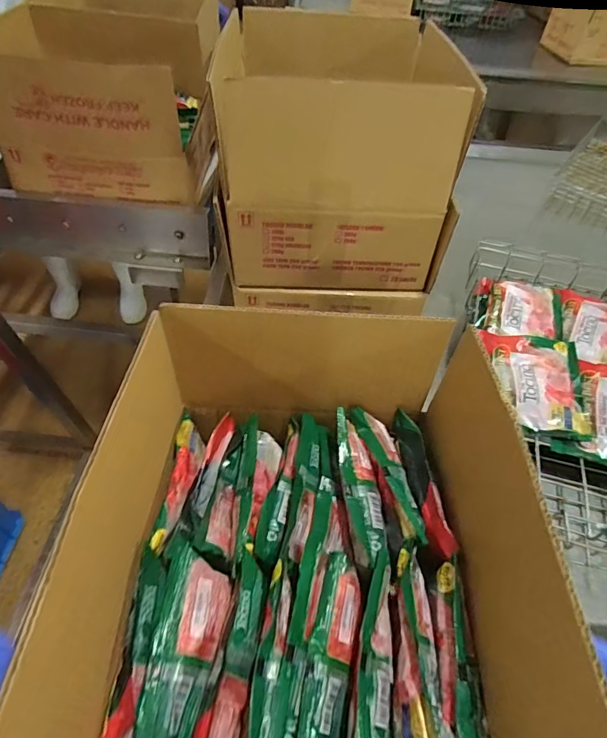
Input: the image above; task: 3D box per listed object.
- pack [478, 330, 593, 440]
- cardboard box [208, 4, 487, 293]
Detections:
[{"bbox_3d":[0.297,0.014,0.581,0.113,0.023,0.144,8,50,1],"label":"pack"},{"bbox_3d":[0.042,-0.301,0.631,0.263,0.247,0.333,3,50,-3],"label":"cardboard box"}]

